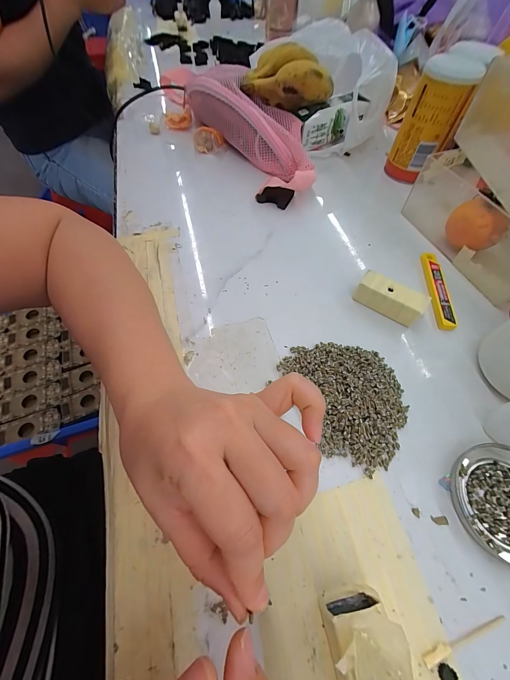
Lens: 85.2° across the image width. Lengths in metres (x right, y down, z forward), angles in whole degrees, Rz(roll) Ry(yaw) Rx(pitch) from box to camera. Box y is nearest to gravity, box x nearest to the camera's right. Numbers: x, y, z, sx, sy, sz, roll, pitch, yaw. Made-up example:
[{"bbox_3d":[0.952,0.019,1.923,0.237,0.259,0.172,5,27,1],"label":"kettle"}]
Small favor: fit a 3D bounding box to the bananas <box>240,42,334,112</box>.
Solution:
[{"bbox_3d":[0.046,-0.366,0.391,0.119,0.062,0.067,16,60,7],"label":"bananas"}]

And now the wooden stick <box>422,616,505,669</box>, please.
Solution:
[{"bbox_3d":[0.127,0.179,0.167,0.059,0.004,0.006,-17,61,-10],"label":"wooden stick"}]

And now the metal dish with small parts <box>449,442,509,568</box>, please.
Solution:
[{"bbox_3d":[0.188,0.119,0.201,0.081,0.008,0.077,0,60,-1],"label":"metal dish with small parts"}]

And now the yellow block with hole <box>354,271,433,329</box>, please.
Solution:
[{"bbox_3d":[0.136,-0.041,0.283,0.065,0.027,0.025,32,64,17],"label":"yellow block with hole"}]

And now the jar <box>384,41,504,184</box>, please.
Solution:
[{"bbox_3d":[0.239,-0.299,0.369,0.073,0.129,0.085,22,62,12],"label":"jar"}]

